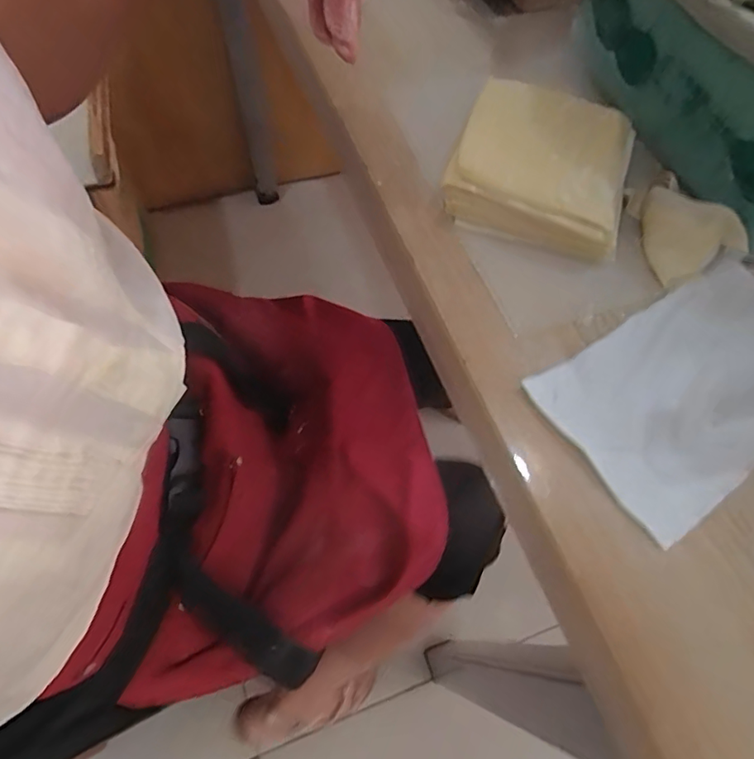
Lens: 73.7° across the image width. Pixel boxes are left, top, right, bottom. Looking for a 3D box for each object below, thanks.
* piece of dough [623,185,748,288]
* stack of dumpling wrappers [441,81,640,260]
[{"bbox_3d":[0.168,-0.083,0.283,0.067,0.027,0.043,38,67,15],"label":"piece of dough"},{"bbox_3d":[0.097,-0.130,0.301,0.095,0.031,0.103,18,63,6],"label":"stack of dumpling wrappers"}]

